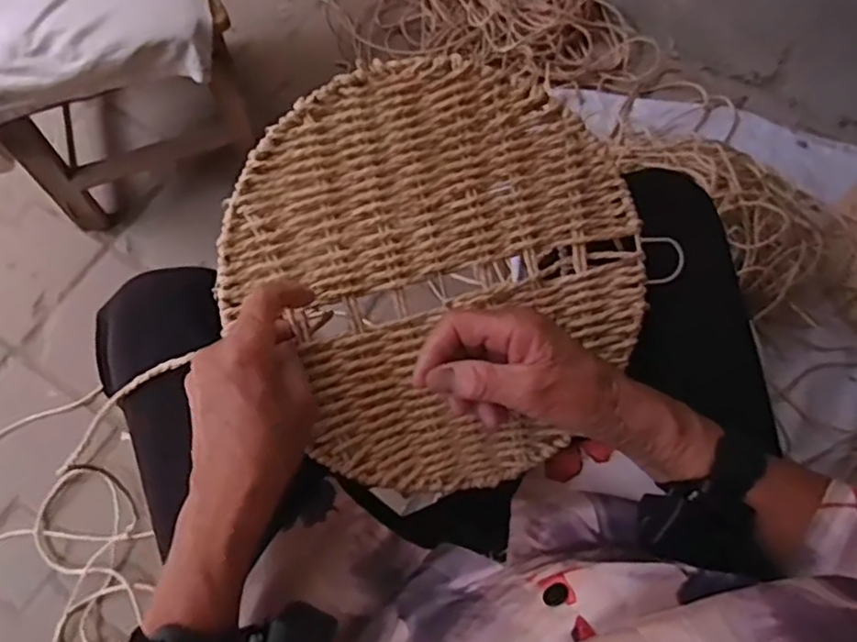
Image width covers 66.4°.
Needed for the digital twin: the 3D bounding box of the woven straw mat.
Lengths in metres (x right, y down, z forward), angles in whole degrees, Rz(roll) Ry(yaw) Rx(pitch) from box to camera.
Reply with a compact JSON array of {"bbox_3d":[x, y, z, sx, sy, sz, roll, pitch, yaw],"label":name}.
[{"bbox_3d":[0.012,-0.035,0.440,0.260,0.006,0.272,-36,95,-4],"label":"woven straw mat"}]

